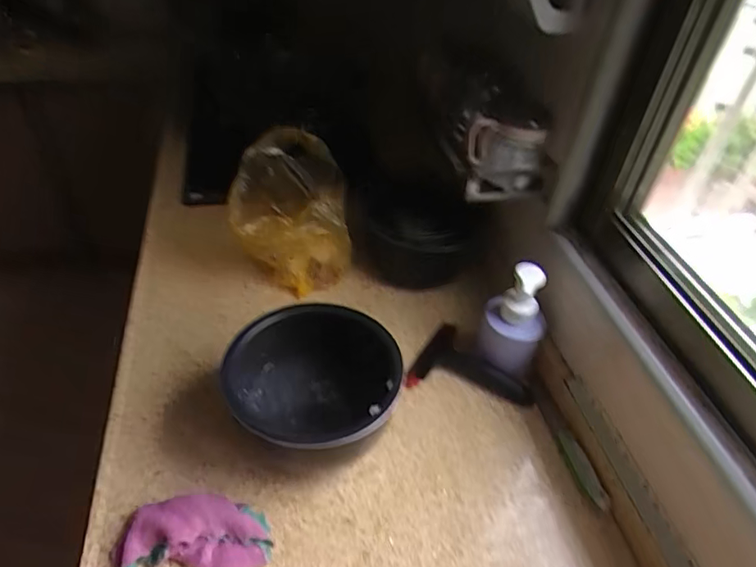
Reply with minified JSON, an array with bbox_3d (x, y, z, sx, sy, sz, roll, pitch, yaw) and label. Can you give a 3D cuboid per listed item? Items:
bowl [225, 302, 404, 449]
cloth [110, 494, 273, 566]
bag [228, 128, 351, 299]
[{"bbox_3d":[-0.076,0.132,0.654,0.192,0.131,0.197,2,42,-2],"label":"bowl"},{"bbox_3d":[-0.196,0.265,0.570,0.158,0.037,0.077,-3,42,-8],"label":"cloth"},{"bbox_3d":[-0.145,-0.115,0.867,0.182,0.209,0.213,-3,43,-9],"label":"bag"}]

